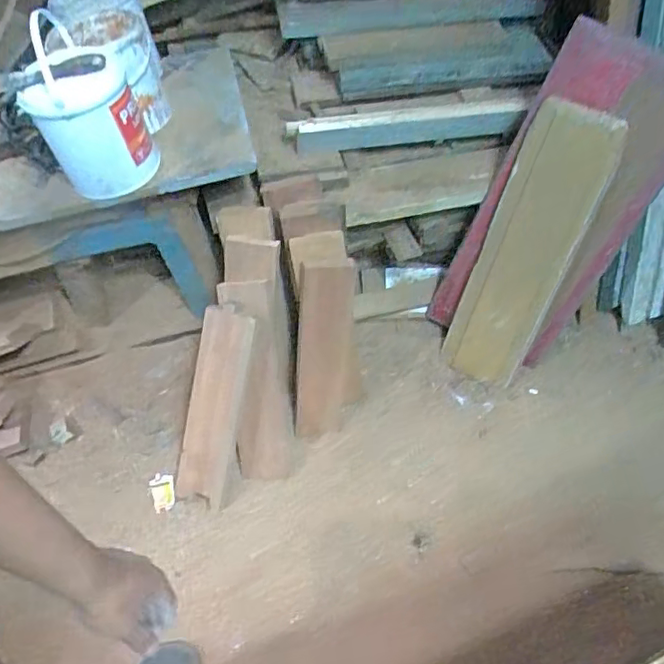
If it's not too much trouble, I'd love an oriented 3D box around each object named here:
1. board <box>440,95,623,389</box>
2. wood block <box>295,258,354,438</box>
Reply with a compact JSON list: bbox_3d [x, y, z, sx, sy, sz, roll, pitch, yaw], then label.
[{"bbox_3d":[0.414,-0.167,1.269,0.187,0.625,0.060,27,33,19],"label":"board"},{"bbox_3d":[-0.019,0.043,1.229,0.105,0.408,0.055,10,27,9],"label":"wood block"}]

